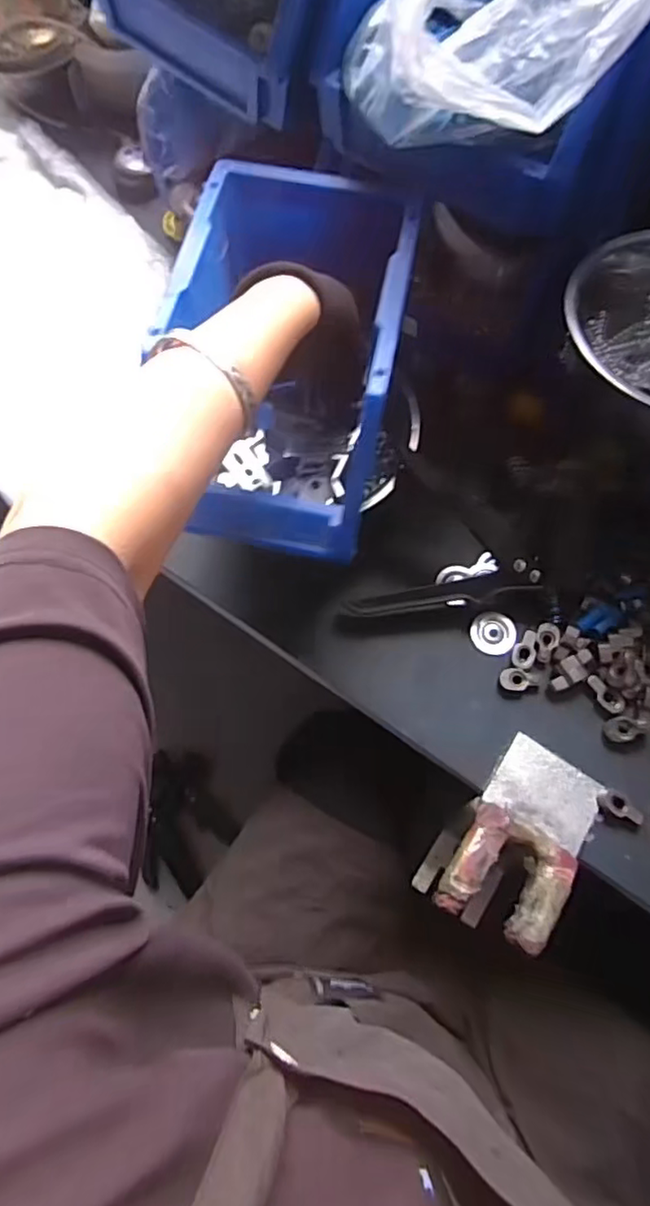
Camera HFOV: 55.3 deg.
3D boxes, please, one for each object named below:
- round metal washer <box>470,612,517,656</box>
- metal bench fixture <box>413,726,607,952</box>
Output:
[{"bbox_3d":[0.138,0.024,0.507,0.035,0.004,0.035,0,71,-1],"label":"round metal washer"},{"bbox_3d":[0.138,0.166,0.440,0.085,0.041,0.138,38,75,12],"label":"metal bench fixture"}]

